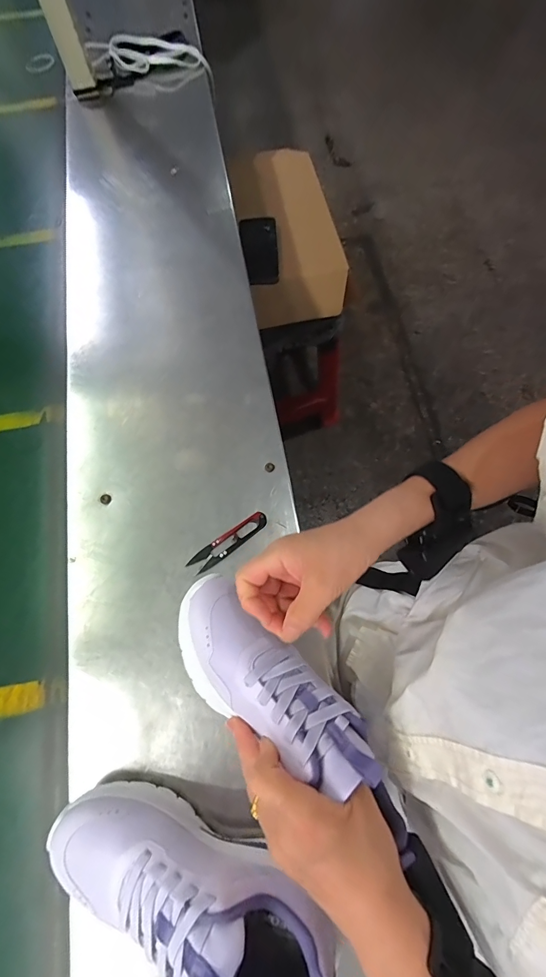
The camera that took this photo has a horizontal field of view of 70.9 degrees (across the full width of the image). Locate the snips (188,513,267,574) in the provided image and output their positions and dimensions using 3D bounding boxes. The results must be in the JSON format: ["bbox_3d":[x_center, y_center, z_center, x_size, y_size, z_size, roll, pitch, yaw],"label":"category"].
[{"bbox_3d":[-0.051,0.062,0.445,0.101,0.008,0.024,-36,76,-13],"label":"snips"}]

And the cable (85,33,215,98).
[{"bbox_3d":[-0.232,-0.791,0.717,0.238,0.052,0.067,7,72,2],"label":"cable"}]

